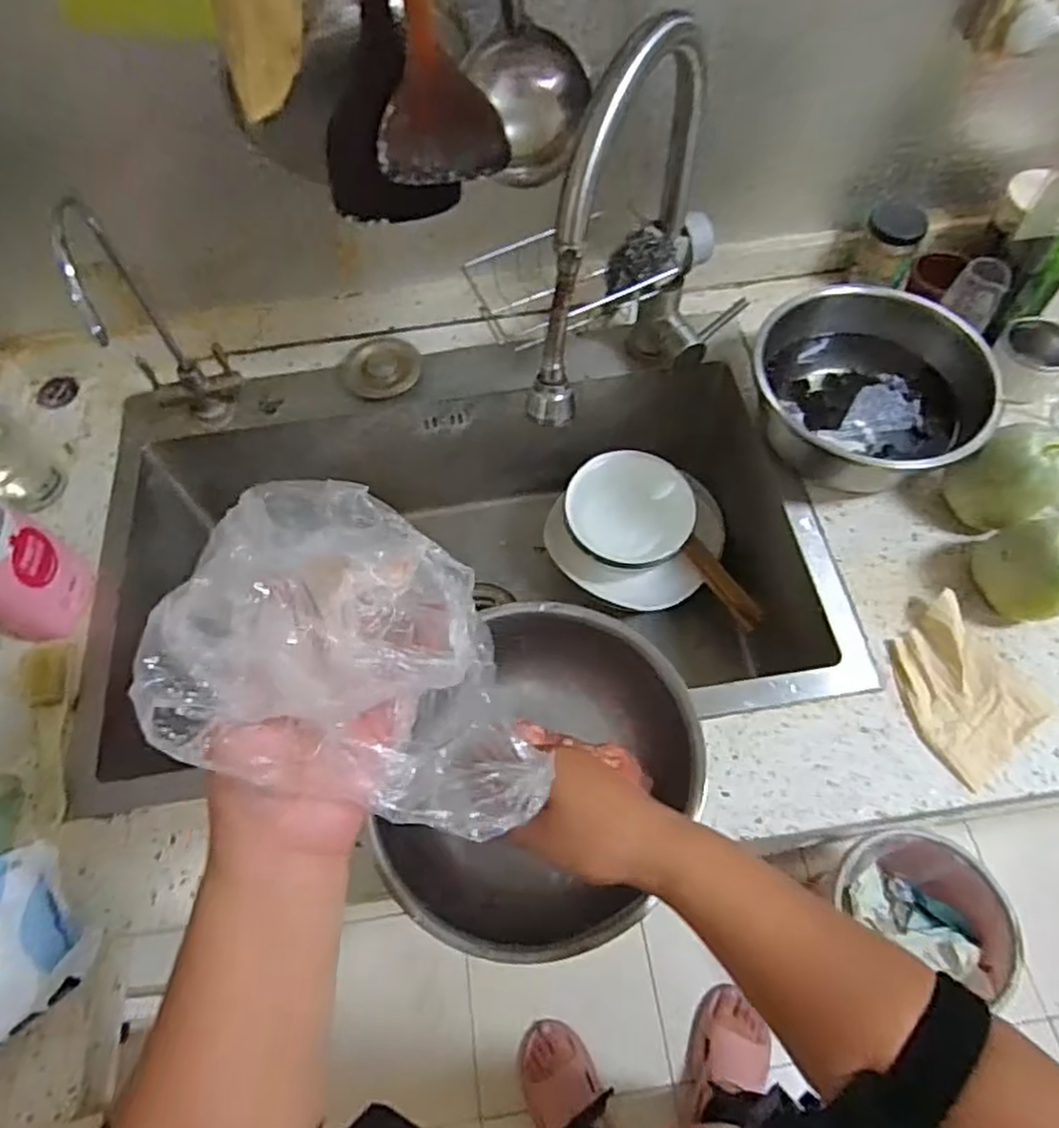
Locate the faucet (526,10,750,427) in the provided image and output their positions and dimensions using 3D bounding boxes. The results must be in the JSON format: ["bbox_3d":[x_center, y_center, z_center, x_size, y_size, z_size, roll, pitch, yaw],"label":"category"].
[{"bbox_3d":[0.102,-0.238,0.582,0.087,0.344,0.280,23,65,15],"label":"faucet"}]

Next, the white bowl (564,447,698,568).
[{"bbox_3d":[0.110,-0.060,0.788,0.136,0.050,0.122,6,91,2],"label":"white bowl"}]

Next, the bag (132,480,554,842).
[{"bbox_3d":[-0.063,0.035,0.309,0.139,0.124,0.128,8,62,7],"label":"bag"}]

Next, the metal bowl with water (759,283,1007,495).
[{"bbox_3d":[0.316,-0.159,0.676,0.206,0.100,0.167,13,63,10],"label":"metal bowl with water"}]

